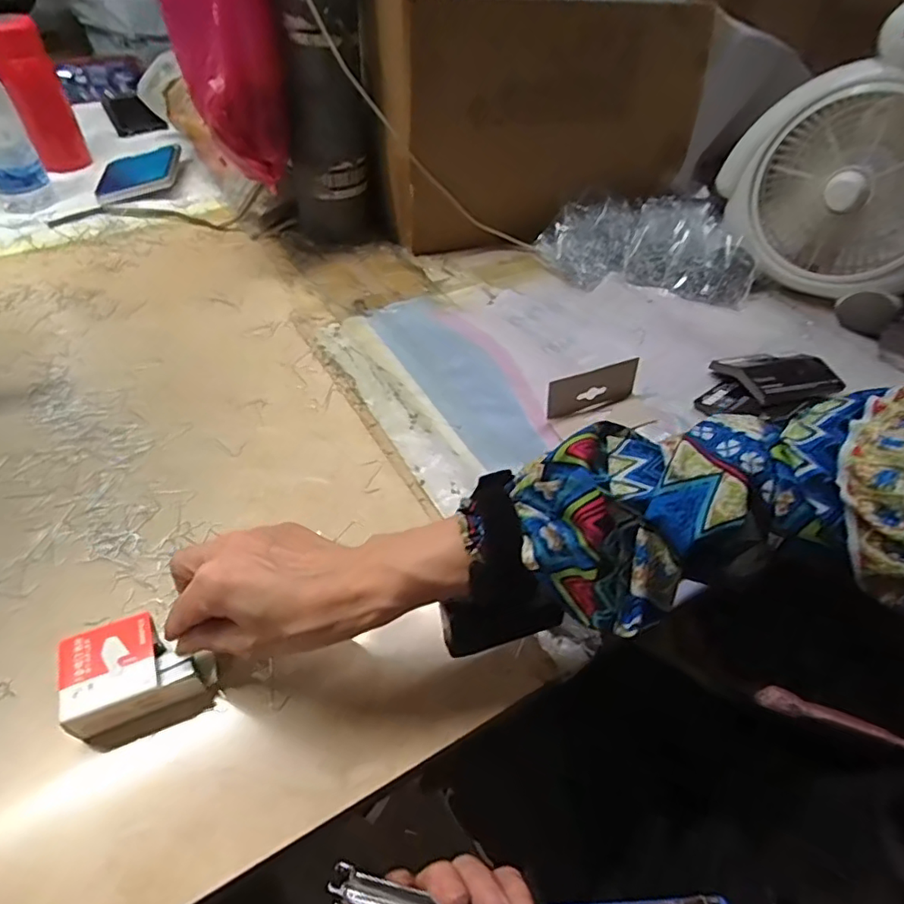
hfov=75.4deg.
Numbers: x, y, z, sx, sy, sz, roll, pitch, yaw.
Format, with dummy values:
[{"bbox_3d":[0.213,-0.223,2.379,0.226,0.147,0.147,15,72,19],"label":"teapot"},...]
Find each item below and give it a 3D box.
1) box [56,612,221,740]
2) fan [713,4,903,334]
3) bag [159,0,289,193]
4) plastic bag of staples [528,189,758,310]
[{"bbox_3d":[-0.190,0.132,0.356,0.077,0.029,0.056,-19,53,-20],"label":"box"},{"bbox_3d":[0.449,-0.305,0.638,0.255,0.278,0.148,34,54,22],"label":"fan"},{"bbox_3d":[-0.210,-0.408,0.529,0.103,0.272,0.097,-10,50,-12],"label":"bag"},{"bbox_3d":[0.233,-0.249,0.717,0.237,0.054,0.165,-3,49,-8],"label":"plastic bag of staples"}]

